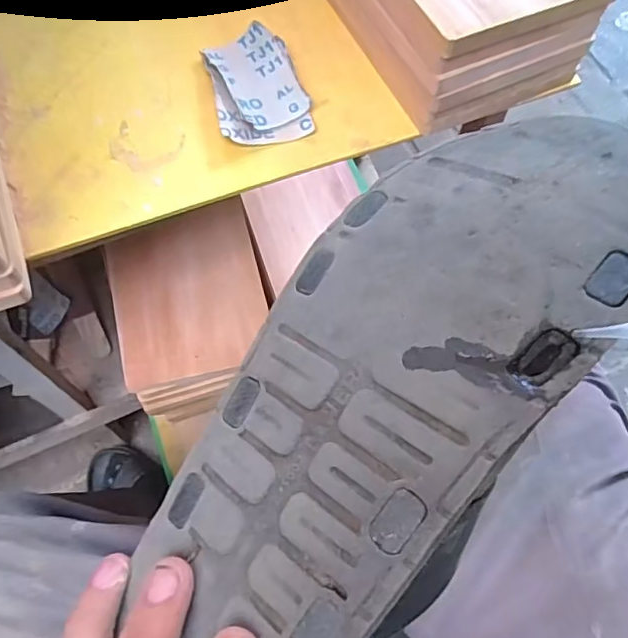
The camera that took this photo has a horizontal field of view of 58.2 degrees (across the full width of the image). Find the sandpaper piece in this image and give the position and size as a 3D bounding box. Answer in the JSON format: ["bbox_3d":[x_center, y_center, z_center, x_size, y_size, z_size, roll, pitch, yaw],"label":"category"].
[{"bbox_3d":[-0.047,-0.191,0.460,0.072,0.010,0.114,-13,70,-8],"label":"sandpaper piece"}]

